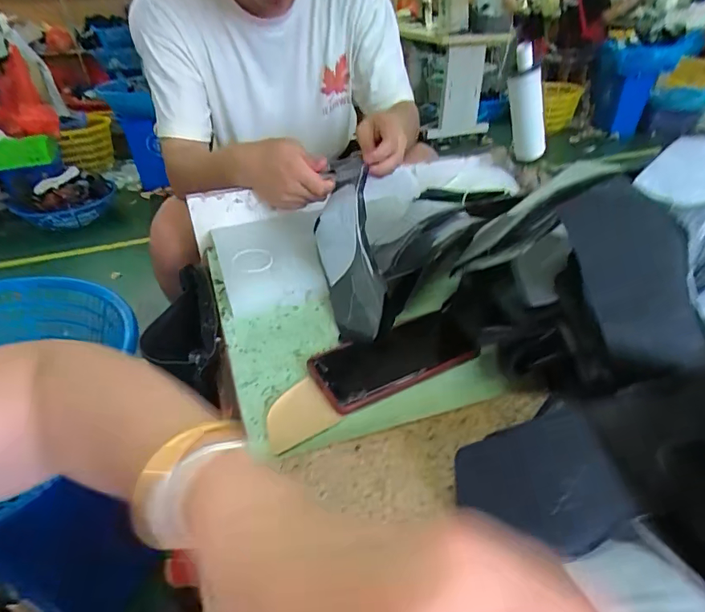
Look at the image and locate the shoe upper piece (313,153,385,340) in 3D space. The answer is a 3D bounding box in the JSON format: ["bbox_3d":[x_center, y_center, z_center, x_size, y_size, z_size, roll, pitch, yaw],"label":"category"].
[{"bbox_3d":[-0.008,-0.073,0.540,0.062,0.061,0.268,-2,62,-10],"label":"shoe upper piece"}]

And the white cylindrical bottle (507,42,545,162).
[{"bbox_3d":[0.282,-0.315,0.717,0.049,0.203,0.049,31,78,34],"label":"white cylindrical bottle"}]

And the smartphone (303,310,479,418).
[{"bbox_3d":[0.044,0.049,0.450,0.164,0.013,0.077,-21,50,-20],"label":"smartphone"}]

